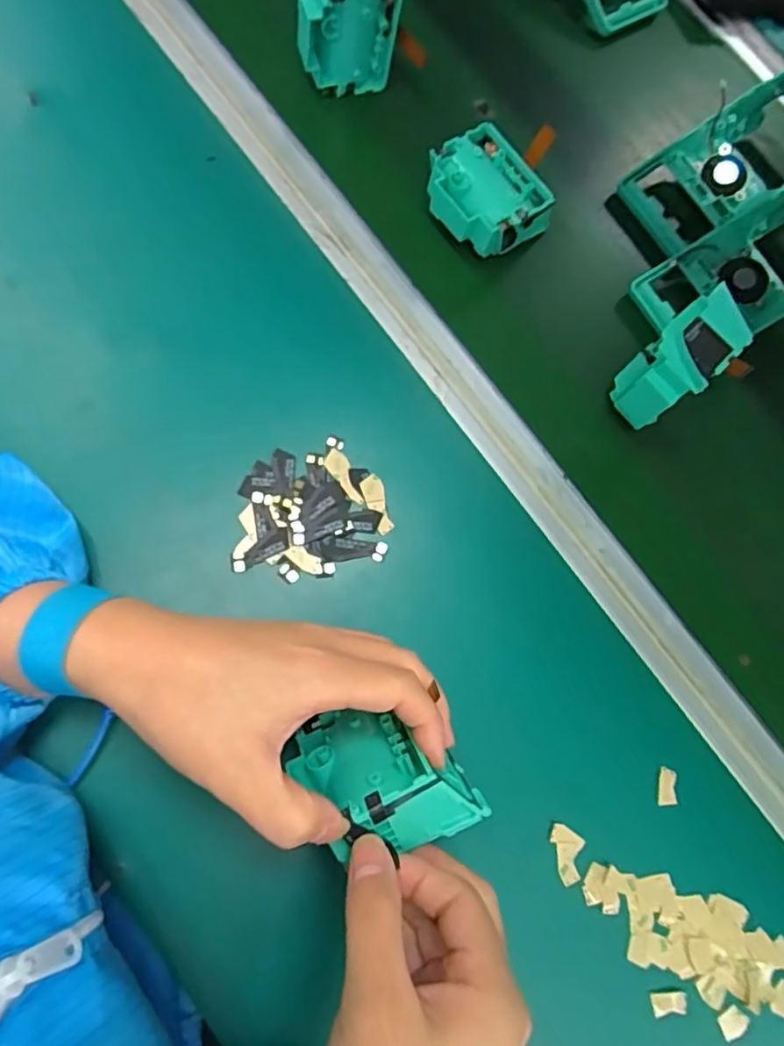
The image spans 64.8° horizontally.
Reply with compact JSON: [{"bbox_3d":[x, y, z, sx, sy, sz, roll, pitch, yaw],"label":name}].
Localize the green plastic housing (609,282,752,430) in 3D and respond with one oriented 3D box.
[{"bbox_3d":[0.181,-0.100,0.400,0.072,0.073,0.049,-41,76,-14],"label":"green plastic housing"}]

